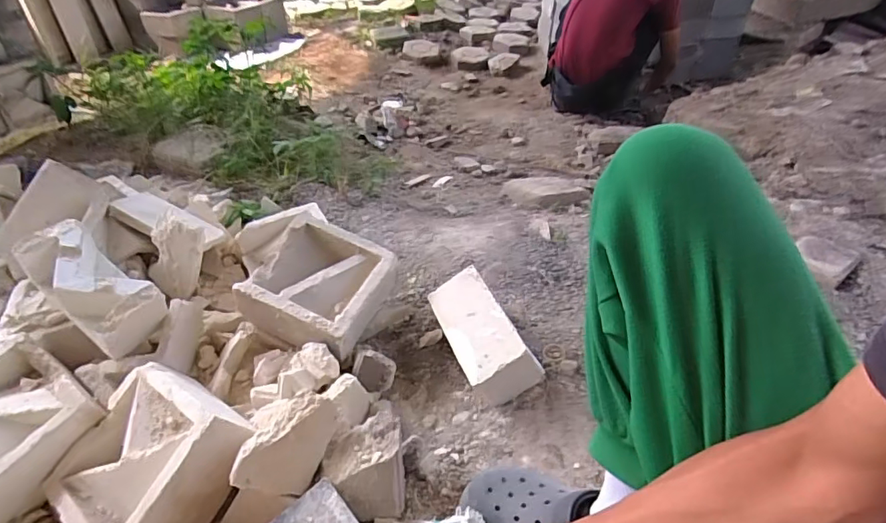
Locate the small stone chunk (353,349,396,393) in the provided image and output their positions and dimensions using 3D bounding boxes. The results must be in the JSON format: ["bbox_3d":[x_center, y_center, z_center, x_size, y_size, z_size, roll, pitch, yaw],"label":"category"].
[{"bbox_3d":[-0.112,0.172,0.793,0.069,0.057,0.025,28,-2,-16],"label":"small stone chunk"}]

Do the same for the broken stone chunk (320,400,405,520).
[{"bbox_3d":[-0.100,0.273,0.666,0.096,0.084,0.121,-5,41,-6],"label":"broken stone chunk"}]

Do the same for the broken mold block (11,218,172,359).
[{"bbox_3d":[-0.543,0.043,0.784,0.211,0.103,0.104,40,49,3],"label":"broken mold block"}]

